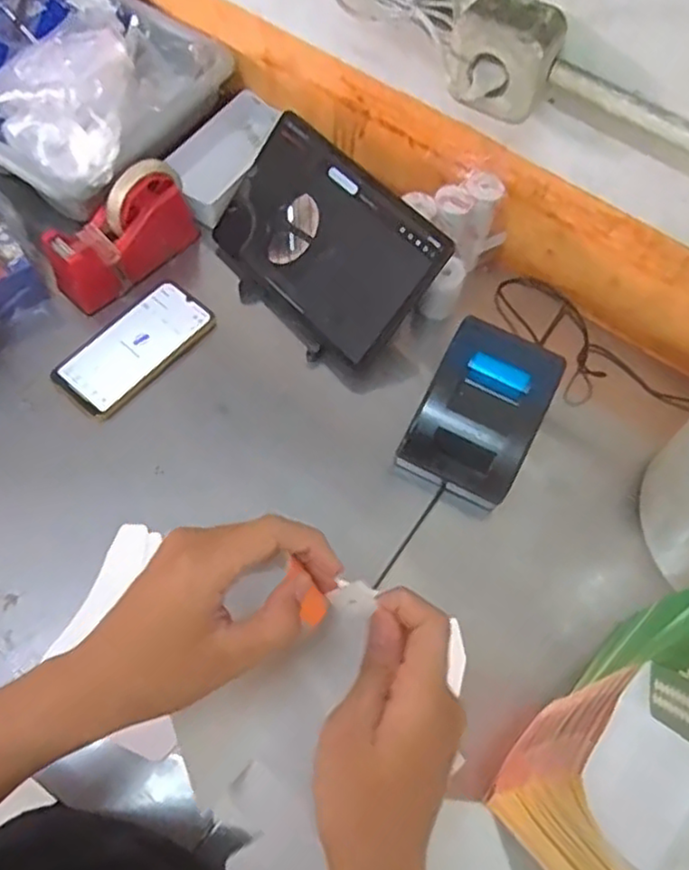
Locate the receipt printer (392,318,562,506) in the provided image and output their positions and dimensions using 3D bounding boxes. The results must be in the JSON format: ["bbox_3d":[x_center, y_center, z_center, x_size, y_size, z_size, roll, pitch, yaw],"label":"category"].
[{"bbox_3d":[0.132,-0.019,0.653,0.113,0.081,0.144,28,67,9],"label":"receipt printer"}]

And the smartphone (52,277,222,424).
[{"bbox_3d":[-0.221,-0.095,0.716,0.089,0.014,0.170,40,69,14],"label":"smartphone"}]

